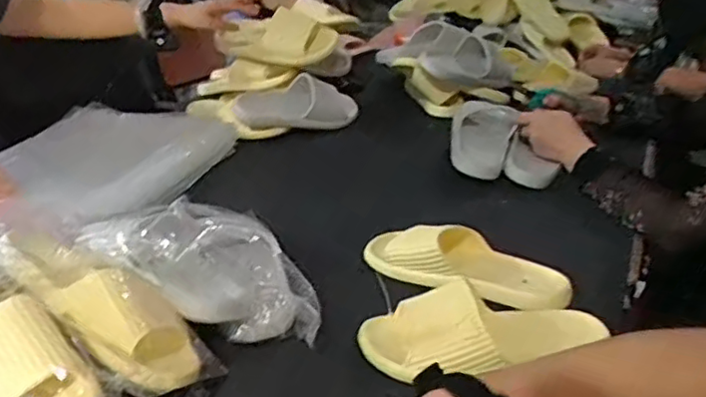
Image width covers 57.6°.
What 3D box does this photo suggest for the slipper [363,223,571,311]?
[{"bbox_3d":[0.135,0.073,0.783,0.254,0.054,0.075,12,29,24],"label":"slipper"}]

